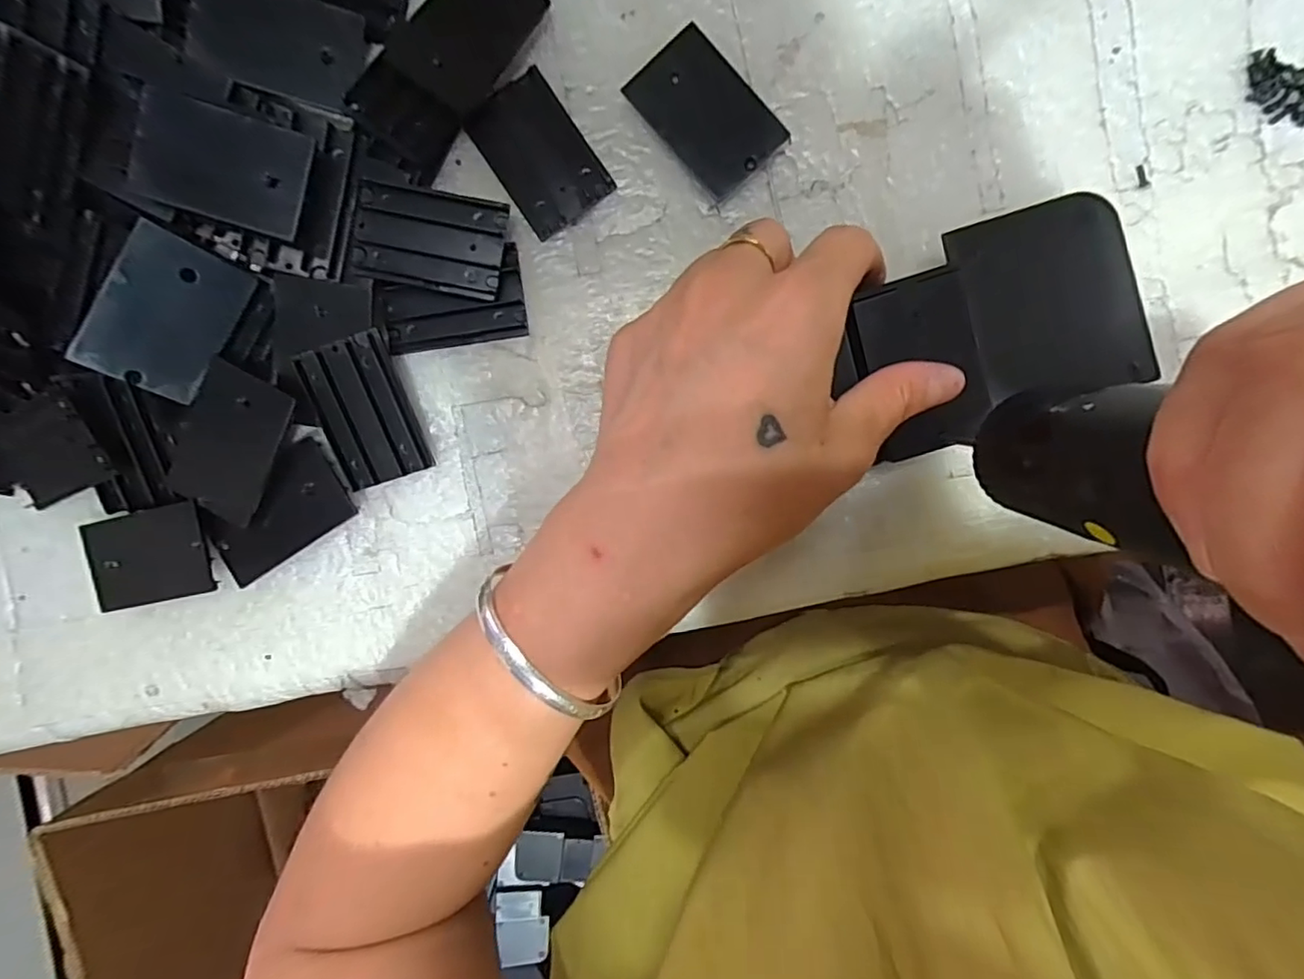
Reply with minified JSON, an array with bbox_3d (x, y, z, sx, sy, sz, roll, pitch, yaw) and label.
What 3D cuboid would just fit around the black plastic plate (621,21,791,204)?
[{"bbox_3d":[0.020,-0.140,0.223,0.035,0.007,0.055,-41,91,4],"label":"black plastic plate"}]

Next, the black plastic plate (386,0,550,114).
[{"bbox_3d":[-0.068,-0.169,0.219,0.035,0.004,0.054,34,84,-10],"label":"black plastic plate"}]

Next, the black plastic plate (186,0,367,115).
[{"bbox_3d":[-0.136,-0.161,0.214,0.057,0.004,0.037,11,86,-13],"label":"black plastic plate"}]

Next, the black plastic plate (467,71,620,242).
[{"bbox_3d":[-0.043,-0.128,0.226,0.035,0.007,0.053,-35,91,3],"label":"black plastic plate"}]

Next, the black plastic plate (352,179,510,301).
[{"bbox_3d":[-0.083,-0.094,0.224,0.054,0.009,0.035,9,93,2],"label":"black plastic plate"}]

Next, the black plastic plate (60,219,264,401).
[{"bbox_3d":[-0.173,-0.061,0.212,0.036,0.010,0.053,28,95,-36],"label":"black plastic plate"}]

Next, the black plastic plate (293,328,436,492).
[{"bbox_3d":[-0.109,-0.029,0.227,0.033,0.008,0.053,-18,105,-4],"label":"black plastic plate"}]

